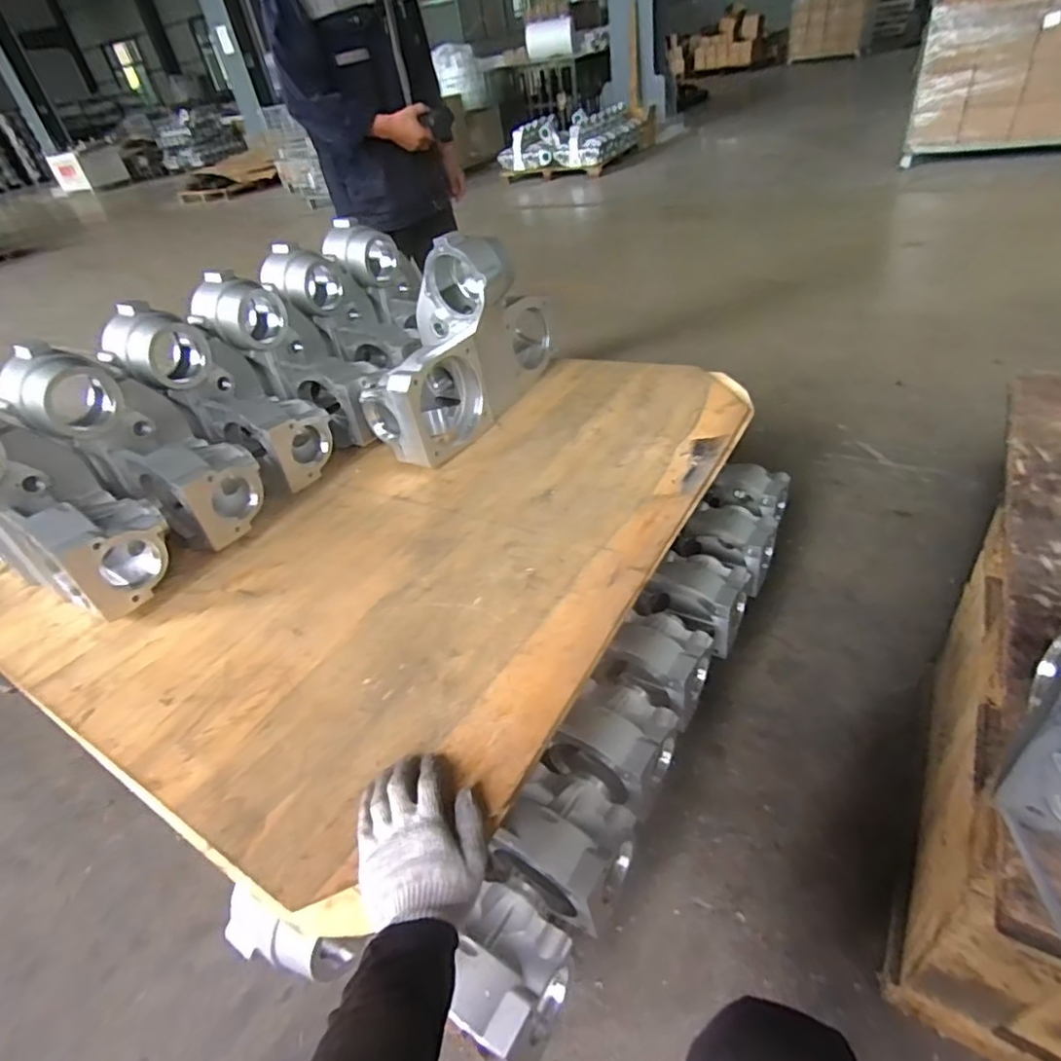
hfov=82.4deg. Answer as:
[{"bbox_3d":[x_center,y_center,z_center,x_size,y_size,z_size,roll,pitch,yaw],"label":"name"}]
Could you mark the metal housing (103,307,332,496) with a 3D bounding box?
[{"bbox_3d":[-0.525,-0.234,1.053,0.139,0.375,0.173,-36,25,39],"label":"metal housing"}]

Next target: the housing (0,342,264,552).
[{"bbox_3d":[-0.609,-0.129,0.960,0.174,0.373,0.174,-33,24,41],"label":"housing"}]

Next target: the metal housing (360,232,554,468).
[{"bbox_3d":[-0.109,-0.356,1.115,0.152,0.308,0.435,20,48,32],"label":"metal housing"}]

